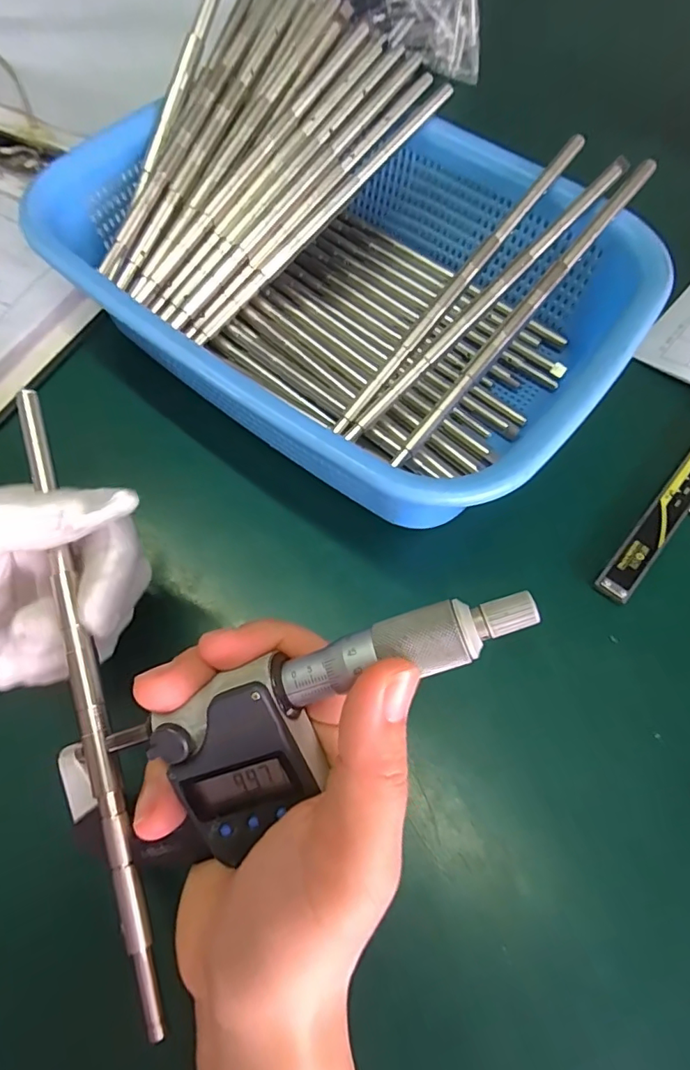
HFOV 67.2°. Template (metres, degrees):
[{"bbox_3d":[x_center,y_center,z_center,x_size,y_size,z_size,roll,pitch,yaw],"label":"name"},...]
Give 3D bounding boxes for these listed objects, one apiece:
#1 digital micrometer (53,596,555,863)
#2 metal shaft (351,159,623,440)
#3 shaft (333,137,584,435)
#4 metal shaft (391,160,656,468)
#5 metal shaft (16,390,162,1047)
[{"bbox_3d":[-0.020,0.057,0.160,0.161,0.026,0.048,-34,102,7],"label":"digital micrometer"},{"bbox_3d":[0.069,-0.115,0.254,0.190,0.008,0.007,-45,74,-2],"label":"metal shaft"},{"bbox_3d":[0.057,-0.125,0.259,0.007,0.007,0.190,39,87,14],"label":"shaft"},{"bbox_3d":[0.086,-0.107,0.250,0.007,0.008,0.192,40,86,14],"label":"metal shaft"},{"bbox_3d":[-0.089,0.047,0.175,0.010,0.012,0.211,-16,78,-8],"label":"metal shaft"}]

